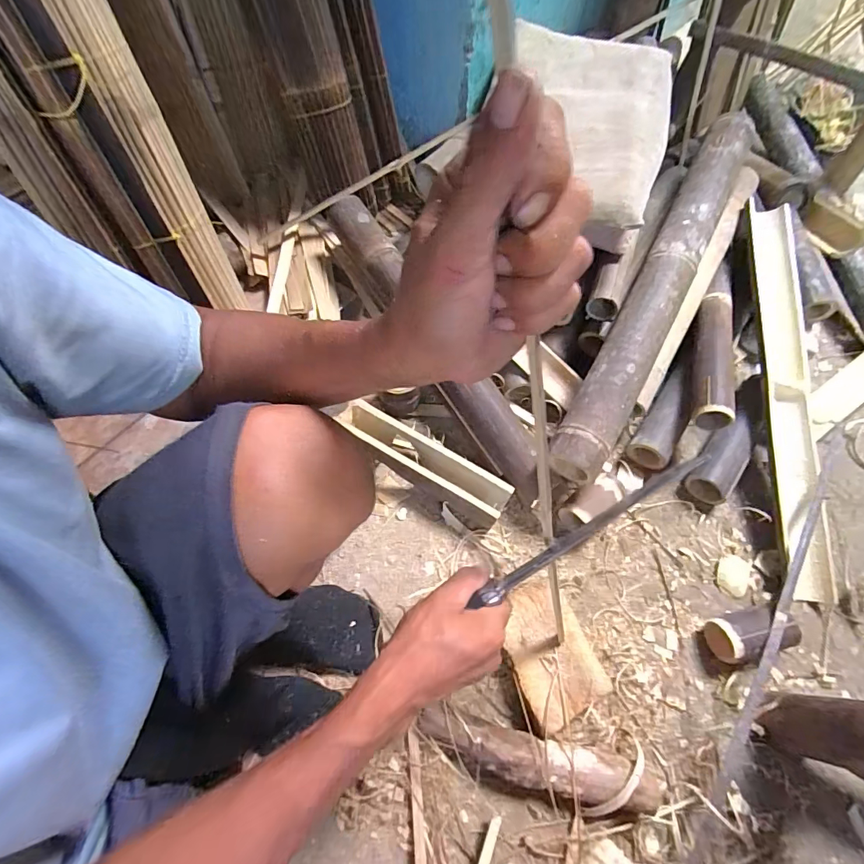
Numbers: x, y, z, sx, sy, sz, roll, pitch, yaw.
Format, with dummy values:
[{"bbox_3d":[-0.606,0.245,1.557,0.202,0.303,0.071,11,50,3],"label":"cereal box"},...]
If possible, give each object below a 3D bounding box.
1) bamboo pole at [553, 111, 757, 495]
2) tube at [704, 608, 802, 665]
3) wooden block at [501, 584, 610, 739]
[{"bbox_3d":[0.378,-0.246,0.736,0.084,0.073,0.715,26,79,13],"label":"bamboo pole"},{"bbox_3d":[0.450,0.281,0.625,0.102,0.061,0.065,-10,62,-6],"label":"tube"},{"bbox_3d":[0.160,0.302,0.623,0.109,0.038,0.165,-19,63,-10],"label":"wooden block"}]

